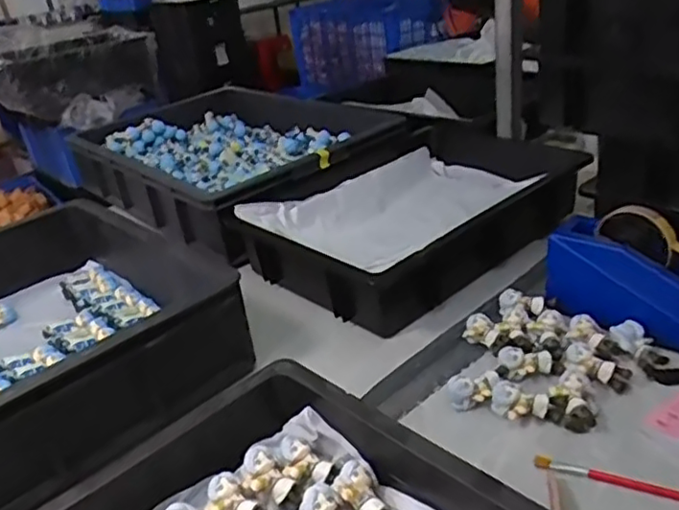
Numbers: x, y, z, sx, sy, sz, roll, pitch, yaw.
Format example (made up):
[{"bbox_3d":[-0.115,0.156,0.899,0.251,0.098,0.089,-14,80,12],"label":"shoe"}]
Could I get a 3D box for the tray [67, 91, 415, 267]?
[{"bbox_3d":[-0.191,-0.168,1.169,0.372,0.137,0.581,-28,33,-34],"label":"tray"}]

